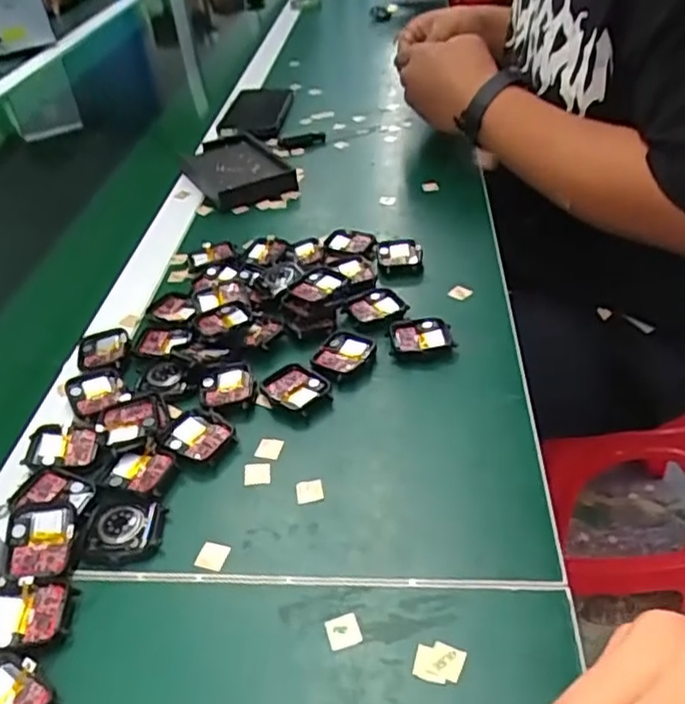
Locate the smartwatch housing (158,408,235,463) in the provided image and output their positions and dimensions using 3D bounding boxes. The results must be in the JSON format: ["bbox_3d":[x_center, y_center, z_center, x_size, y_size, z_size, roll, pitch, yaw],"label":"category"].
[{"bbox_3d":[-0.095,0.053,0.431,0.044,0.007,0.040,18,44,29],"label":"smartwatch housing"}]

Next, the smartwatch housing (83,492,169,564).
[{"bbox_3d":[-0.125,0.098,0.381,0.044,0.007,0.041,-4,38,3],"label":"smartwatch housing"}]

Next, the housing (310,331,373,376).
[{"bbox_3d":[0.000,0.002,0.490,0.038,0.010,0.044,12,41,22],"label":"housing"}]

